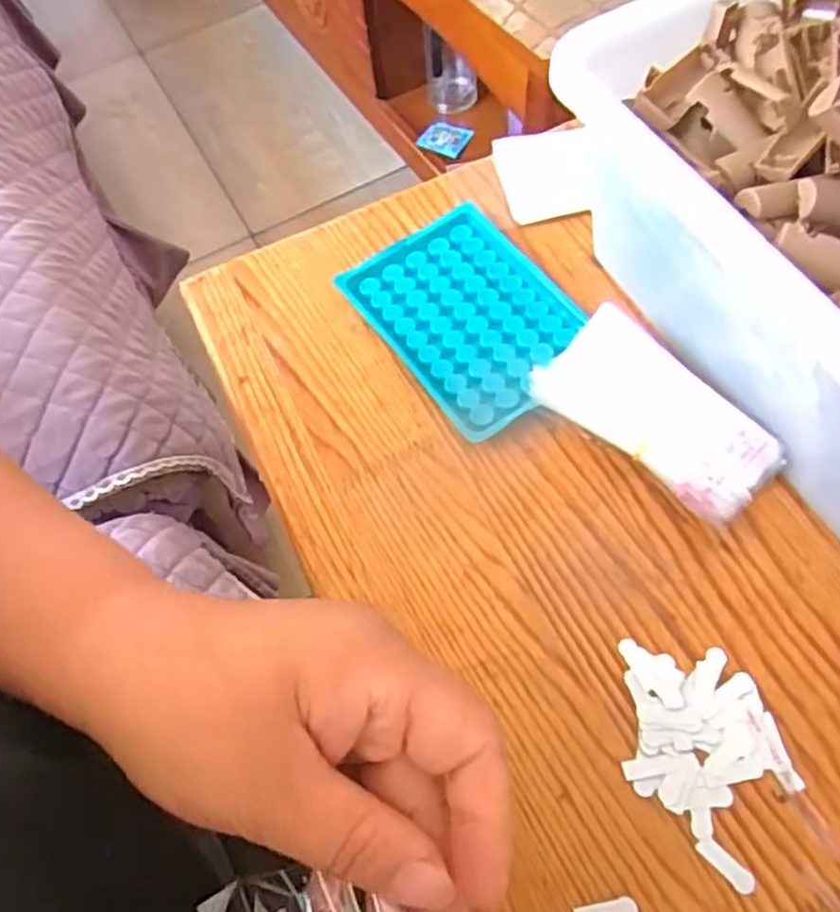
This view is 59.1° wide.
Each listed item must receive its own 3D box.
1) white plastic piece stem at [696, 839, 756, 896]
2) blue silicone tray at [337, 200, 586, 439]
[{"bbox_3d":[0.113,0.151,0.273,0.007,0.004,0.022,-44,67,-13],"label":"white plastic piece stem"},{"bbox_3d":[0.029,-0.075,0.395,0.094,0.017,0.126,-34,64,-12],"label":"blue silicone tray"}]

